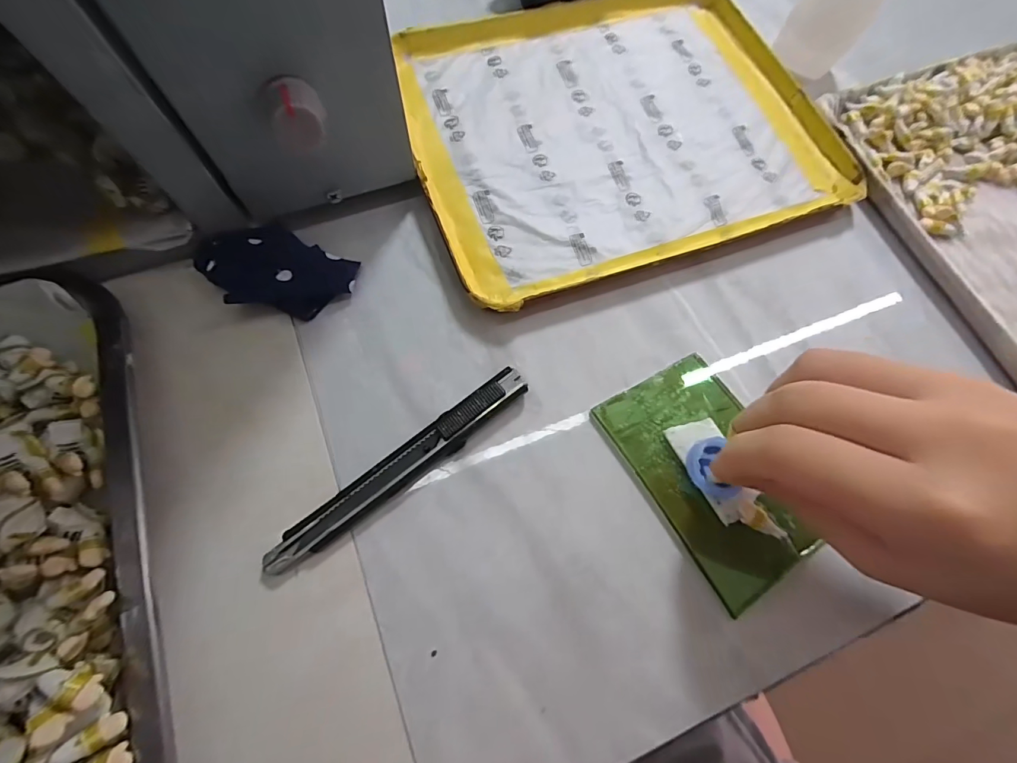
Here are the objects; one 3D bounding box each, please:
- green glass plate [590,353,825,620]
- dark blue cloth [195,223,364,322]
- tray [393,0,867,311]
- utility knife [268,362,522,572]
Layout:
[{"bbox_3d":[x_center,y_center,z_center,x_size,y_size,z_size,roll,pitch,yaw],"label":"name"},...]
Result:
[{"bbox_3d":[0.096,0.041,0.202,0.066,0.005,0.103,-30,75,-12],"label":"green glass plate"},{"bbox_3d":[-0.119,-0.056,0.221,0.072,0.015,0.046,24,72,6],"label":"dark blue cloth"},{"bbox_3d":[0.064,-0.160,0.264,0.241,0.011,0.197,-18,74,-7],"label":"tray"},{"bbox_3d":[-0.046,0.038,0.196,0.133,0.009,0.016,-37,77,-14],"label":"utility knife"}]

